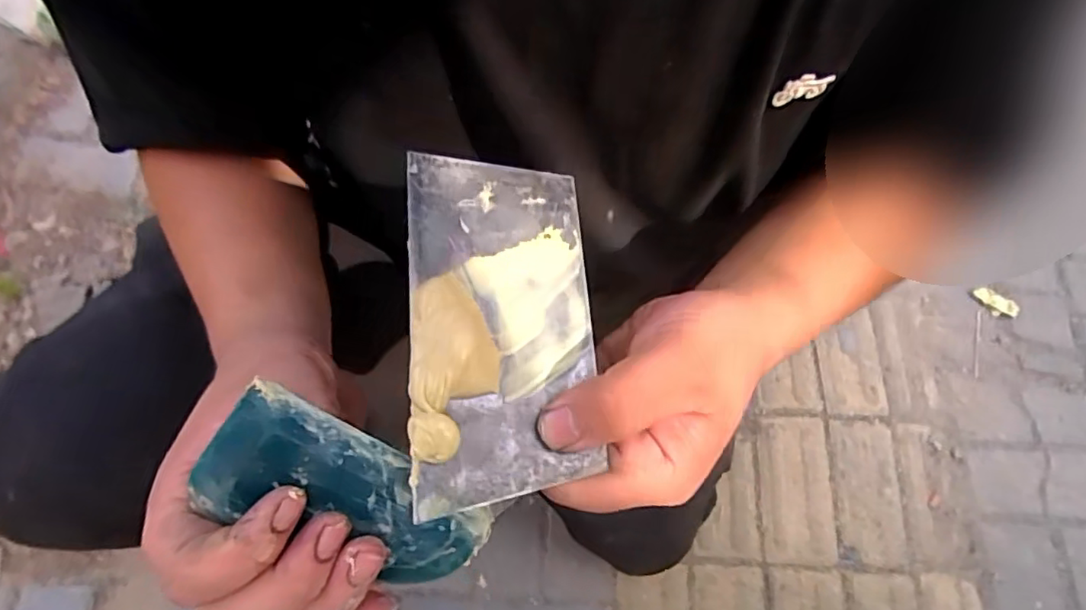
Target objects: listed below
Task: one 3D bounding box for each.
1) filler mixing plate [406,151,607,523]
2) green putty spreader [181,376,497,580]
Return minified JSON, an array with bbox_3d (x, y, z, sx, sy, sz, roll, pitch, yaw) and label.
[{"bbox_3d":[-0.014,0.004,0.227,0.074,0.009,0.137,4,69,-23],"label":"filler mixing plate"},{"bbox_3d":[-0.070,0.071,0.212,0.101,0.004,0.054,31,109,-17],"label":"green putty spreader"}]

